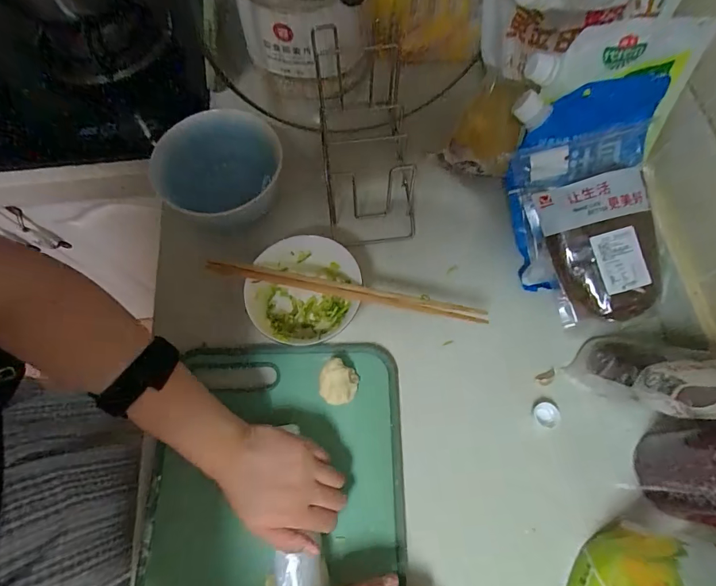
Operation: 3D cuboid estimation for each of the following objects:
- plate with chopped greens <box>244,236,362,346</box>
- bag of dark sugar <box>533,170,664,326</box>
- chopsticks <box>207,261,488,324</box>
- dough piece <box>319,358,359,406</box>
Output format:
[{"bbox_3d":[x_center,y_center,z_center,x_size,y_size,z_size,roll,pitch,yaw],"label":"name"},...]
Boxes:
[{"bbox_3d":[-0.059,-0.002,0.454,0.120,0.049,0.107,-5,69,-1],"label":"plate with chopped greens"},{"bbox_3d":[0.259,-0.045,0.439,0.108,0.040,0.149,-8,86,11],"label":"bag of dark sugar"},{"bbox_3d":[-0.014,-0.003,0.422,0.290,0.011,0.015,10,69,5],"label":"chopsticks"},{"bbox_3d":[-0.020,0.095,0.426,0.037,0.031,0.044,11,69,5],"label":"dough piece"}]

